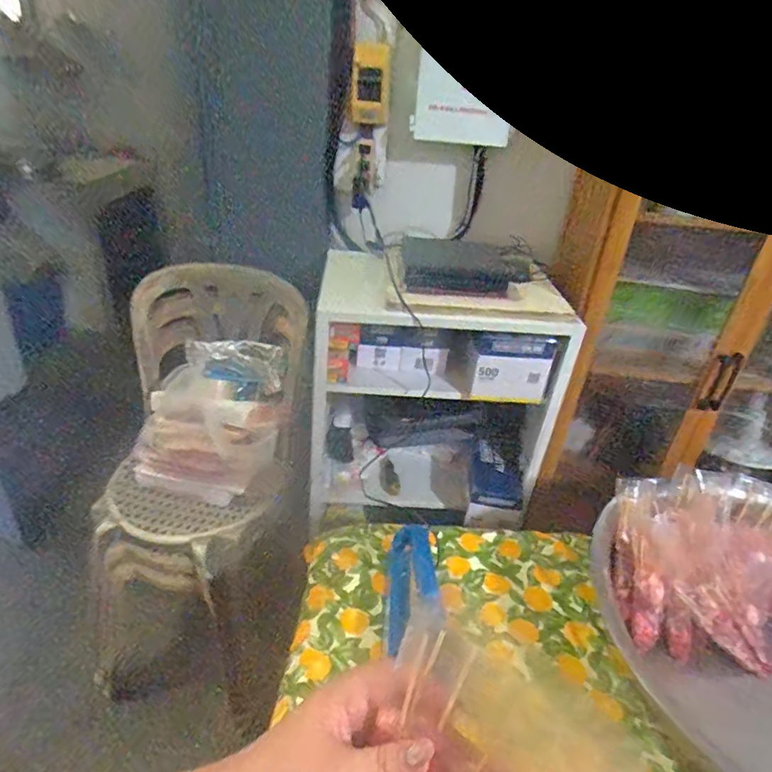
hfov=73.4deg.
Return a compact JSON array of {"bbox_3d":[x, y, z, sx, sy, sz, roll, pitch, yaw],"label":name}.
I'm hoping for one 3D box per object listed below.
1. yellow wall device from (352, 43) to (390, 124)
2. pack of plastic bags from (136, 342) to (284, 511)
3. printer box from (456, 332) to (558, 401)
[{"bbox_3d":[-0.029,-0.616,1.063,0.075,0.138,0.033,3,32,-5],"label":"yellow wall device"},{"bbox_3d":[-0.399,0.071,1.197,0.307,0.241,0.267,4,32,-3],"label":"pack of plastic bags"},{"bbox_3d":[0.240,-0.051,1.040,0.173,0.137,0.084,1,32,-9],"label":"printer box"}]

